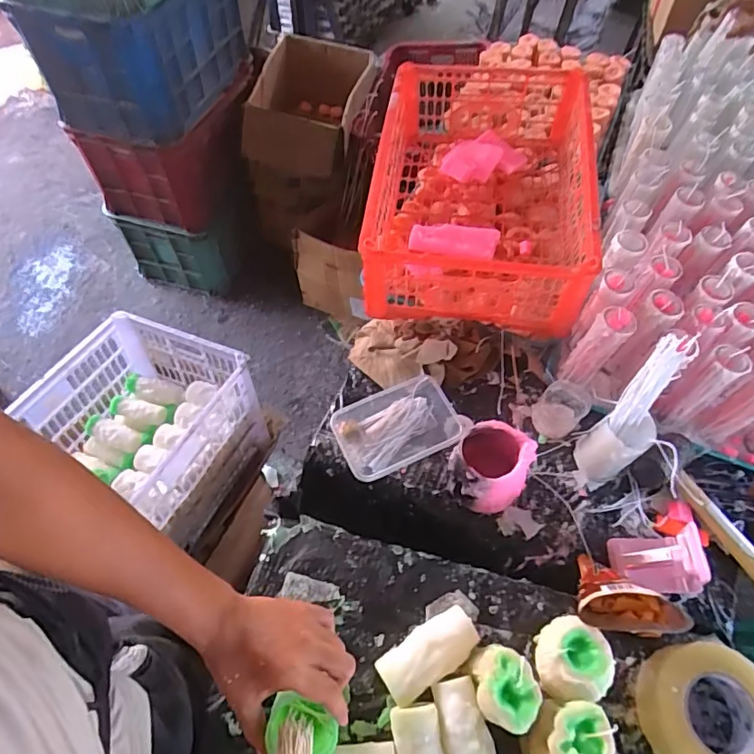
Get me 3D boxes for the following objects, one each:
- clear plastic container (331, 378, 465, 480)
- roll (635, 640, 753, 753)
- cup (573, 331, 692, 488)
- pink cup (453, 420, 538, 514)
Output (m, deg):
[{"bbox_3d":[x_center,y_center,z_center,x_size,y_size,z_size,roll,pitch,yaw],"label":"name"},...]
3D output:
[{"bbox_3d":[0.032,0.071,0.721,0.171,0.038,0.114,-21,61,-15],"label":"clear plastic container"},{"bbox_3d":[0.355,0.360,0.547,0.124,0.058,0.133,1,58,-2],"label":"roll"},{"bbox_3d":[0.316,0.052,0.639,0.061,0.234,0.062,9,38,-7],"label":"cup"},{"bbox_3d":[0.142,0.115,0.650,0.090,0.103,0.079,21,59,10],"label":"pink cup"}]

